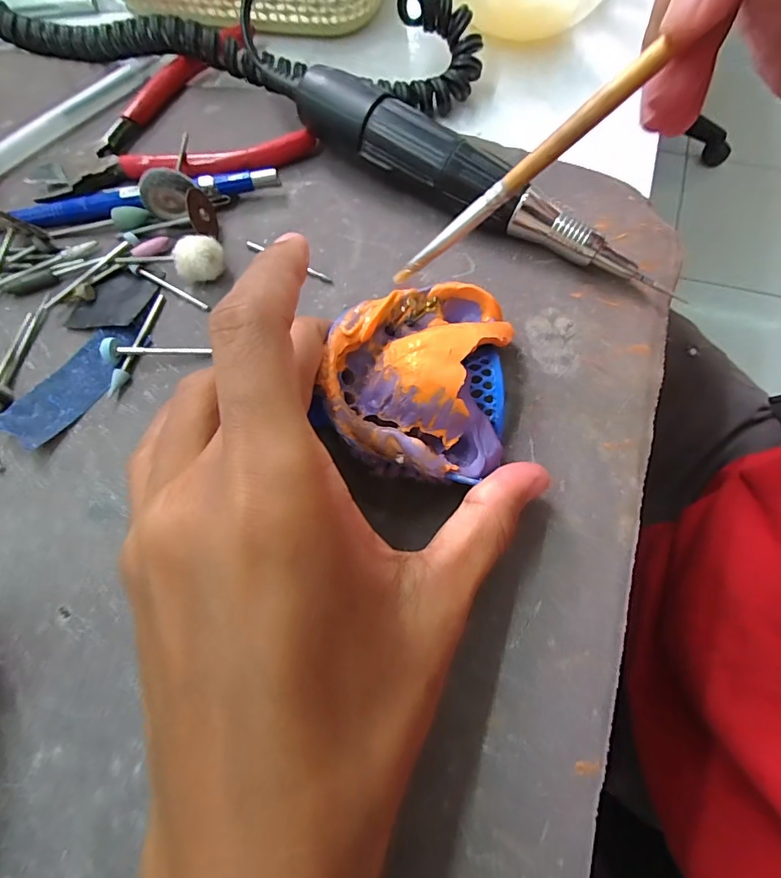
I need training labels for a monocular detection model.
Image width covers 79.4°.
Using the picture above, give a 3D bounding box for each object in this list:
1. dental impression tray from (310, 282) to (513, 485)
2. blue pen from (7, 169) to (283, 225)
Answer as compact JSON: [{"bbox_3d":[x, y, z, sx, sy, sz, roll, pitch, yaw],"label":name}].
[{"bbox_3d":[0.009,-0.023,0.158,0.060,0.019,0.073,7,70,3],"label":"dental impression tray"},{"bbox_3d":[-0.105,-0.104,0.205,0.113,0.010,0.011,-7,70,0],"label":"blue pen"}]

